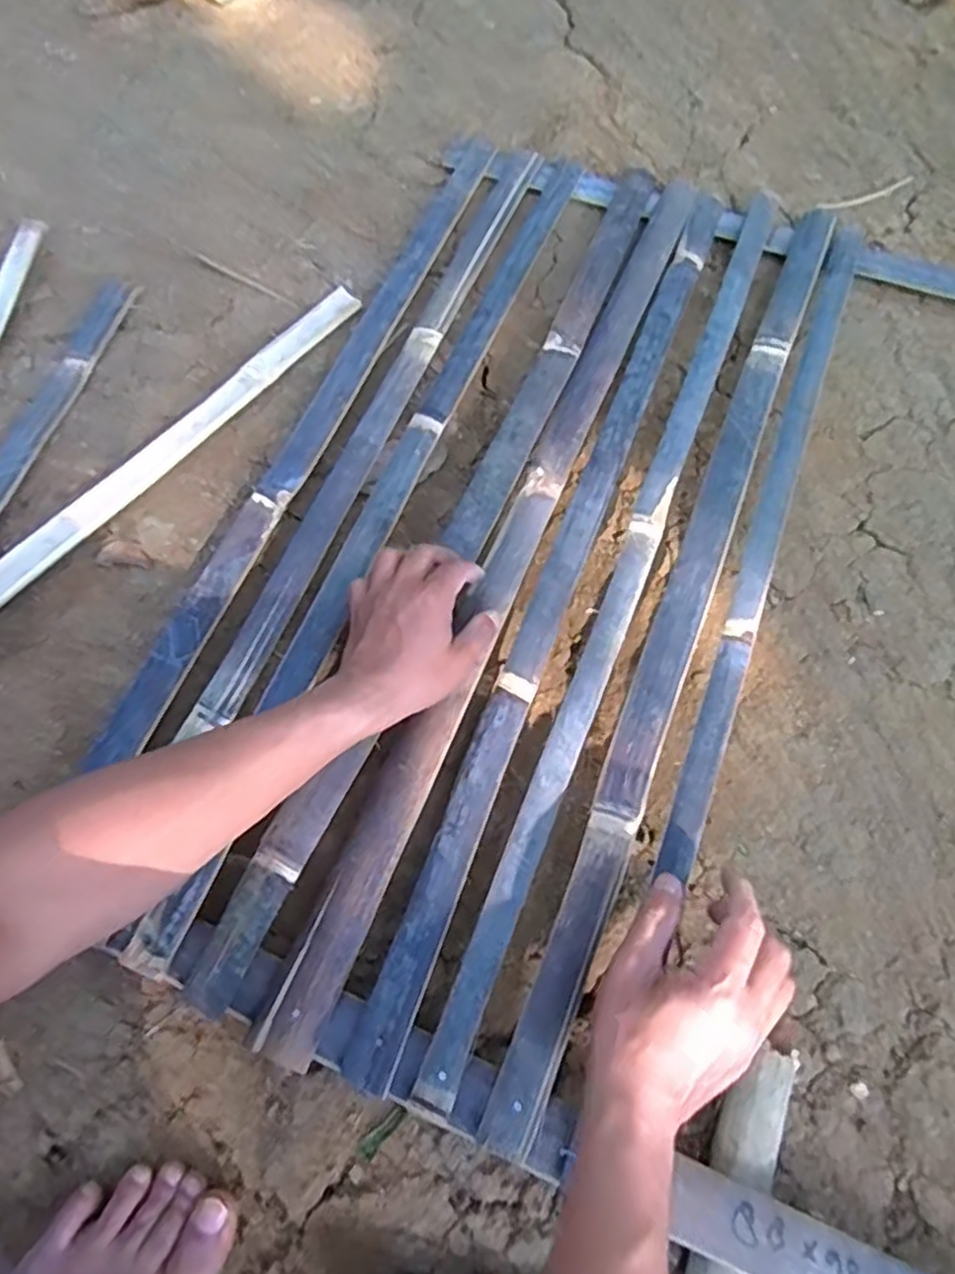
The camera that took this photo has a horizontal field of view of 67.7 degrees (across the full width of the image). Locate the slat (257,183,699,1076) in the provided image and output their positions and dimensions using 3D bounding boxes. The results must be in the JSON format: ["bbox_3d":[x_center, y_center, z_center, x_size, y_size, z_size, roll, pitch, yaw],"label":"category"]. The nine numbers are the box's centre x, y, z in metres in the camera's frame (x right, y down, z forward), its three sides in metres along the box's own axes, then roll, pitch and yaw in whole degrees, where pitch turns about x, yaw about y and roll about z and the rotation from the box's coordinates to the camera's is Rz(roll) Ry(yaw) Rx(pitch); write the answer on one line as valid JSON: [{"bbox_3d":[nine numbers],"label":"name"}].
[{"bbox_3d":[0.045,-0.101,0.615,0.045,0.019,0.873,23,69,8],"label":"slat"}]

